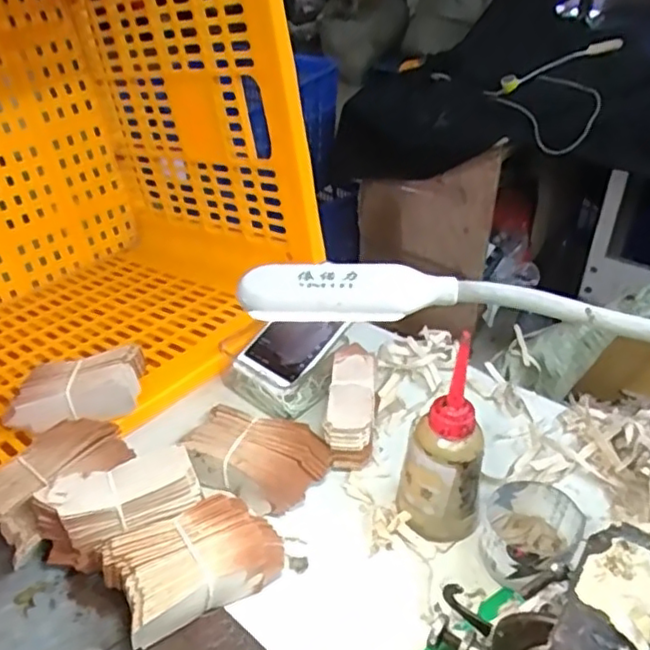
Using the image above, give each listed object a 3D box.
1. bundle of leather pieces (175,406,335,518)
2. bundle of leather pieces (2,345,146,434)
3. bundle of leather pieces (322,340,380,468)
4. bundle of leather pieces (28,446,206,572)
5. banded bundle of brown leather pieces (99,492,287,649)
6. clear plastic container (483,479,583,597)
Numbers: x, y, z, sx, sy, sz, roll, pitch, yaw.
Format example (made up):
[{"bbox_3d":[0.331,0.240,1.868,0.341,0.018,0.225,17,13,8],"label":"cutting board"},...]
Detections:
[{"bbox_3d":[-0.060,0.114,0.556,0.117,0.036,0.074,15,40,20],"label":"bundle of leather pieces"},{"bbox_3d":[-0.229,0.059,0.591,0.121,0.033,0.069,-12,38,-14],"label":"bundle of leather pieces"},{"bbox_3d":[0.025,0.074,0.592,0.045,0.055,0.113,3,37,5],"label":"bundle of leather pieces"},{"bbox_3d":[-0.156,0.131,0.486,0.115,0.047,0.045,-20,36,-21],"label":"bundle of leather pieces"},{"bbox_3d":[-0.096,0.174,0.475,0.121,0.040,0.079,-25,43,-28],"label":"banded bundle of brown leather pieces"},{"bbox_3d":[0.154,0.161,0.491,0.068,0.043,0.078,25,44,30],"label":"clear plastic container"}]

